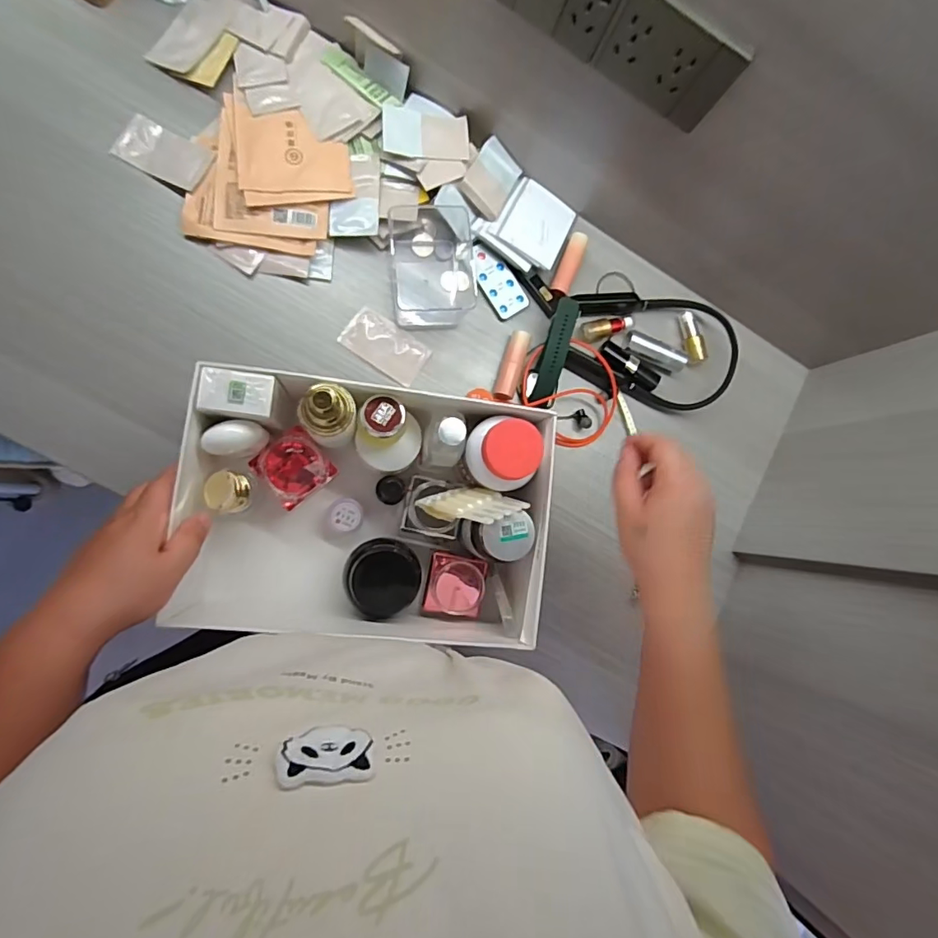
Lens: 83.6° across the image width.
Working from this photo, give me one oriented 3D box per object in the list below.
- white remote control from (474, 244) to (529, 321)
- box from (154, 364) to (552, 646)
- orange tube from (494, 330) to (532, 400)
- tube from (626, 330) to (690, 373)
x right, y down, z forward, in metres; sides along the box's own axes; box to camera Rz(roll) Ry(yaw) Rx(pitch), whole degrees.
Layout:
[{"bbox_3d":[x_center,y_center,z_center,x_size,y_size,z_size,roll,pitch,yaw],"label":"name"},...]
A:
[{"bbox_3d":[0.031,-0.206,0.573,0.042,0.006,0.083,-32,93,-8],"label":"white remote control"},{"bbox_3d":[-0.088,0.041,0.471,0.295,0.123,0.216,7,87,-9],"label":"box"},{"bbox_3d":[0.046,-0.111,0.563,0.020,0.015,0.076,19,86,-8],"label":"orange tube"},{"bbox_3d":[0.211,-0.132,0.590,0.075,0.018,0.022,23,85,-8],"label":"tube"}]

